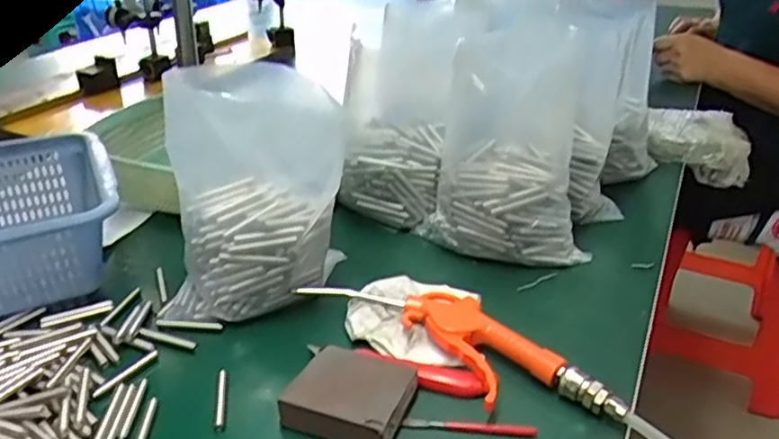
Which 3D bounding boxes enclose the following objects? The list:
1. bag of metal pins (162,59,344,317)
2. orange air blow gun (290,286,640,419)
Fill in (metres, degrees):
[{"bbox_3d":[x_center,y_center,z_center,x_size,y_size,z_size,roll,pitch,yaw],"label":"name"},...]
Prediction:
[{"bbox_3d":[-0.118,-0.024,0.553,0.158,0.198,0.084,-5,29,-9],"label":"bag of metal pins"},{"bbox_3d":[0.053,0.101,0.526,0.266,0.036,0.101,25,37,39],"label":"orange air blow gun"}]

